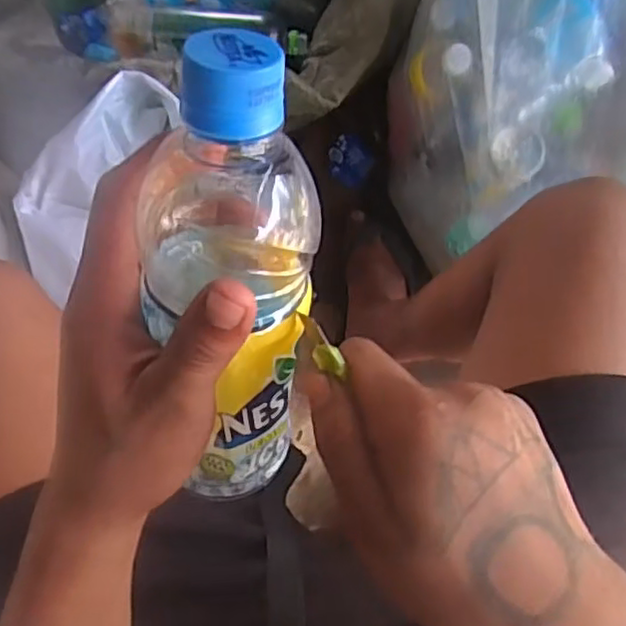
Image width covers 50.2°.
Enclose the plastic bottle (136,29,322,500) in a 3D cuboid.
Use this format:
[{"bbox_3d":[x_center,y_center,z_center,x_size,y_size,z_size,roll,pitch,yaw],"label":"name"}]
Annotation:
[{"bbox_3d":[-0.033,-0.006,0.261,0.062,0.202,0.057,0,40,-7],"label":"plastic bottle"}]

